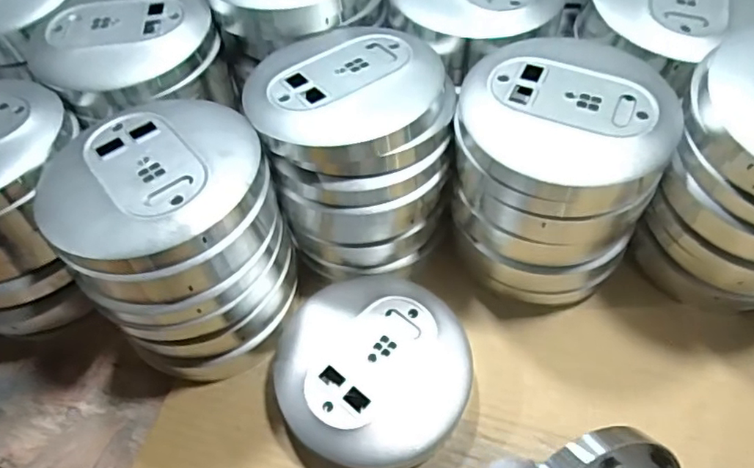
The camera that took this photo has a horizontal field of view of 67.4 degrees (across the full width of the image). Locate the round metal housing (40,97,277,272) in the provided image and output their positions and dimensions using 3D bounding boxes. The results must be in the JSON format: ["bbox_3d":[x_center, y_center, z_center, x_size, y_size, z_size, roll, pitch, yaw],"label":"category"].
[{"bbox_3d":[-0.136,-0.032,0.351,0.130,0.040,0.124,-1,57,2],"label":"round metal housing"}]

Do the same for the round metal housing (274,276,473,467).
[{"bbox_3d":[-0.003,0.096,0.408,0.130,0.037,0.135,-1,57,2],"label":"round metal housing"}]

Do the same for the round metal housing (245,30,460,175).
[{"bbox_3d":[-0.022,-0.105,0.402,0.136,0.047,0.120,-10,57,-4],"label":"round metal housing"}]

